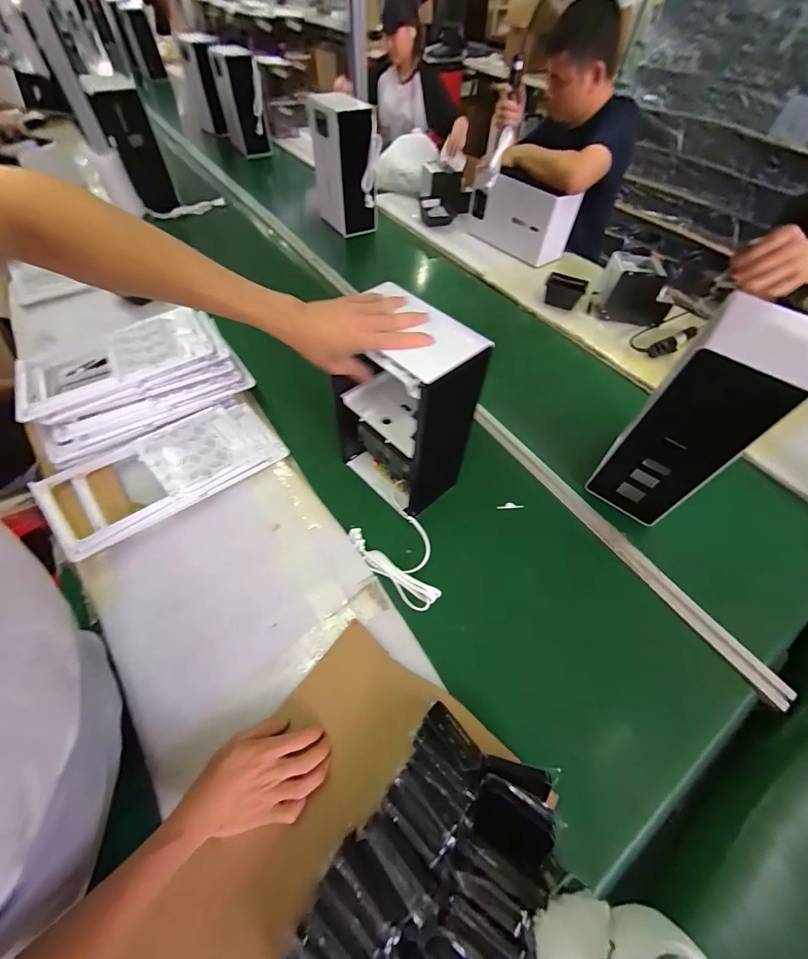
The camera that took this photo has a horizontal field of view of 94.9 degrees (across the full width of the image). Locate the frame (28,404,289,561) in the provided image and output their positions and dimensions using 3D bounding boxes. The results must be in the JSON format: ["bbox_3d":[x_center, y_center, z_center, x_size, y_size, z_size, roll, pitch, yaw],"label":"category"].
[{"bbox_3d":[-0.449,-0.023,0.723,0.396,0.034,0.199,-35,65,-29],"label":"frame"}]

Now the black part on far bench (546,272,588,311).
[{"bbox_3d":[0.499,-0.583,1.151,0.120,0.053,0.096,21,58,12],"label":"black part on far bench"}]

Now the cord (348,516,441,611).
[{"bbox_3d":[-0.010,0.152,0.655,0.135,0.021,0.167,-14,58,-11],"label":"cord"}]

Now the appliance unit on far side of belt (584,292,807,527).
[{"bbox_3d":[0.486,-0.096,0.645,0.137,0.345,0.162,32,61,18],"label":"appliance unit on far side of belt"}]

